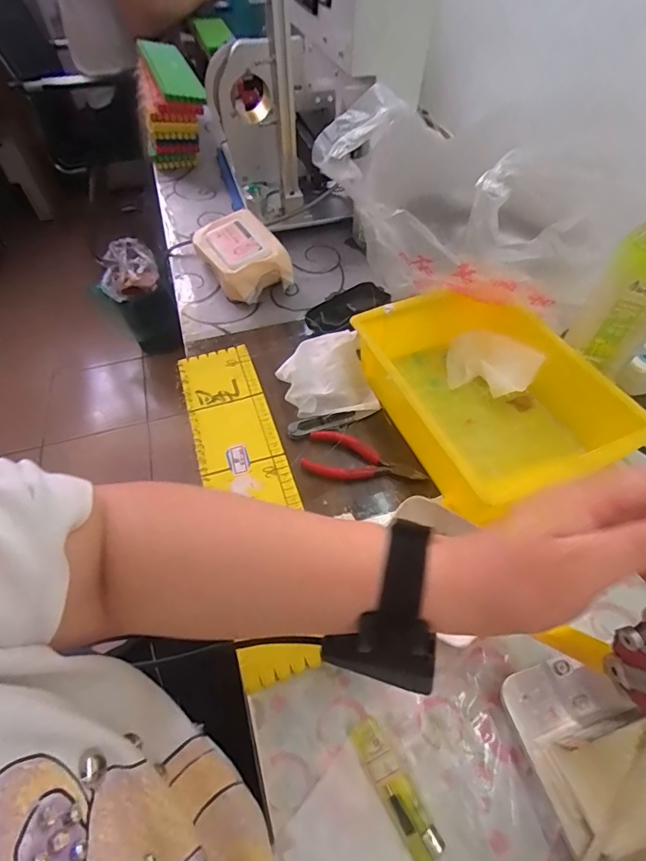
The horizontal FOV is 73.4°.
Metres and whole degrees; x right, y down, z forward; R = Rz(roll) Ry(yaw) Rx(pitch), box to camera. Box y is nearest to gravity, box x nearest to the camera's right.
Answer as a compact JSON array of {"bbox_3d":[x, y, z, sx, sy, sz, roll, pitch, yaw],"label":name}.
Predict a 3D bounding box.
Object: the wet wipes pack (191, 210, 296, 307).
[{"bbox_3d":[-0.113,-0.240,0.599,0.098,0.058,0.146,-25,56,-17],"label":"wet wipes pack"}]

